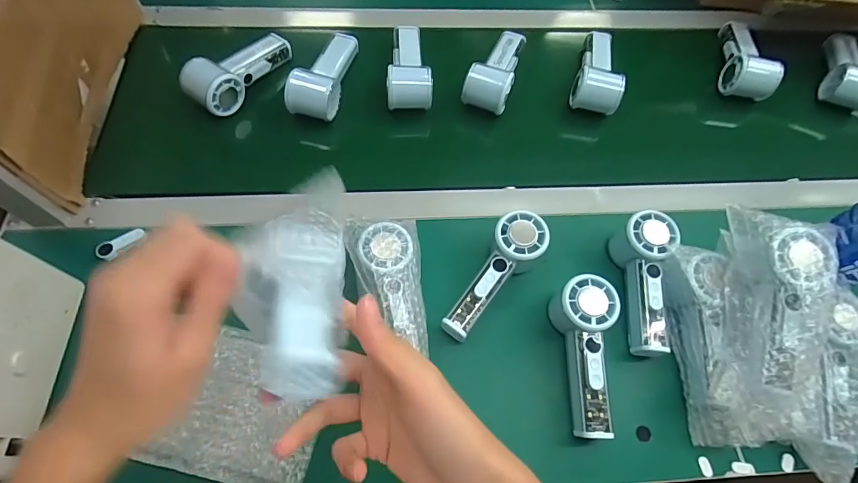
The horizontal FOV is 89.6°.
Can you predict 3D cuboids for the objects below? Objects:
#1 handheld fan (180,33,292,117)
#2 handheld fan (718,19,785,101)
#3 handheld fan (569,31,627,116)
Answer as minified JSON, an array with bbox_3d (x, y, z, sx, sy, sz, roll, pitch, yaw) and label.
[{"bbox_3d":[-0.253,-0.235,0.577,0.062,0.049,0.156,38,68,14],"label":"handheld fan"},{"bbox_3d":[0.480,-0.275,0.650,0.061,0.052,0.157,16,64,4],"label":"handheld fan"},{"bbox_3d":[0.253,-0.254,0.623,0.069,0.049,0.151,20,65,6],"label":"handheld fan"}]

